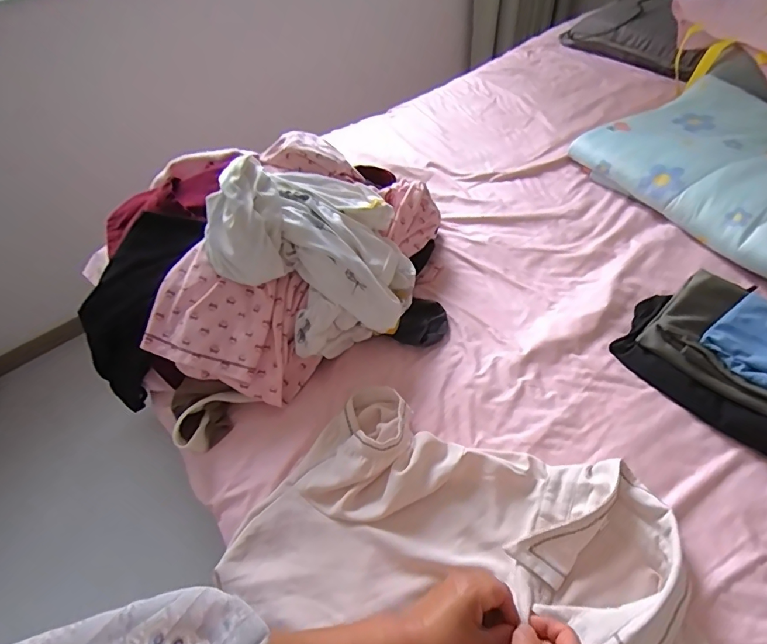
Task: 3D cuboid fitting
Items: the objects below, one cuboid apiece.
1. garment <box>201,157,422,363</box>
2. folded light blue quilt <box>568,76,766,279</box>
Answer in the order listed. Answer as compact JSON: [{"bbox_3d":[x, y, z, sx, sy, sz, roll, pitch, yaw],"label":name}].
[{"bbox_3d":[-0.089,-0.095,0.658,0.222,0.255,0.238,-3,50,3],"label":"garment"},{"bbox_3d":[0.680,-0.283,0.841,0.359,0.110,0.519,-24,52,-14],"label":"folded light blue quilt"}]

